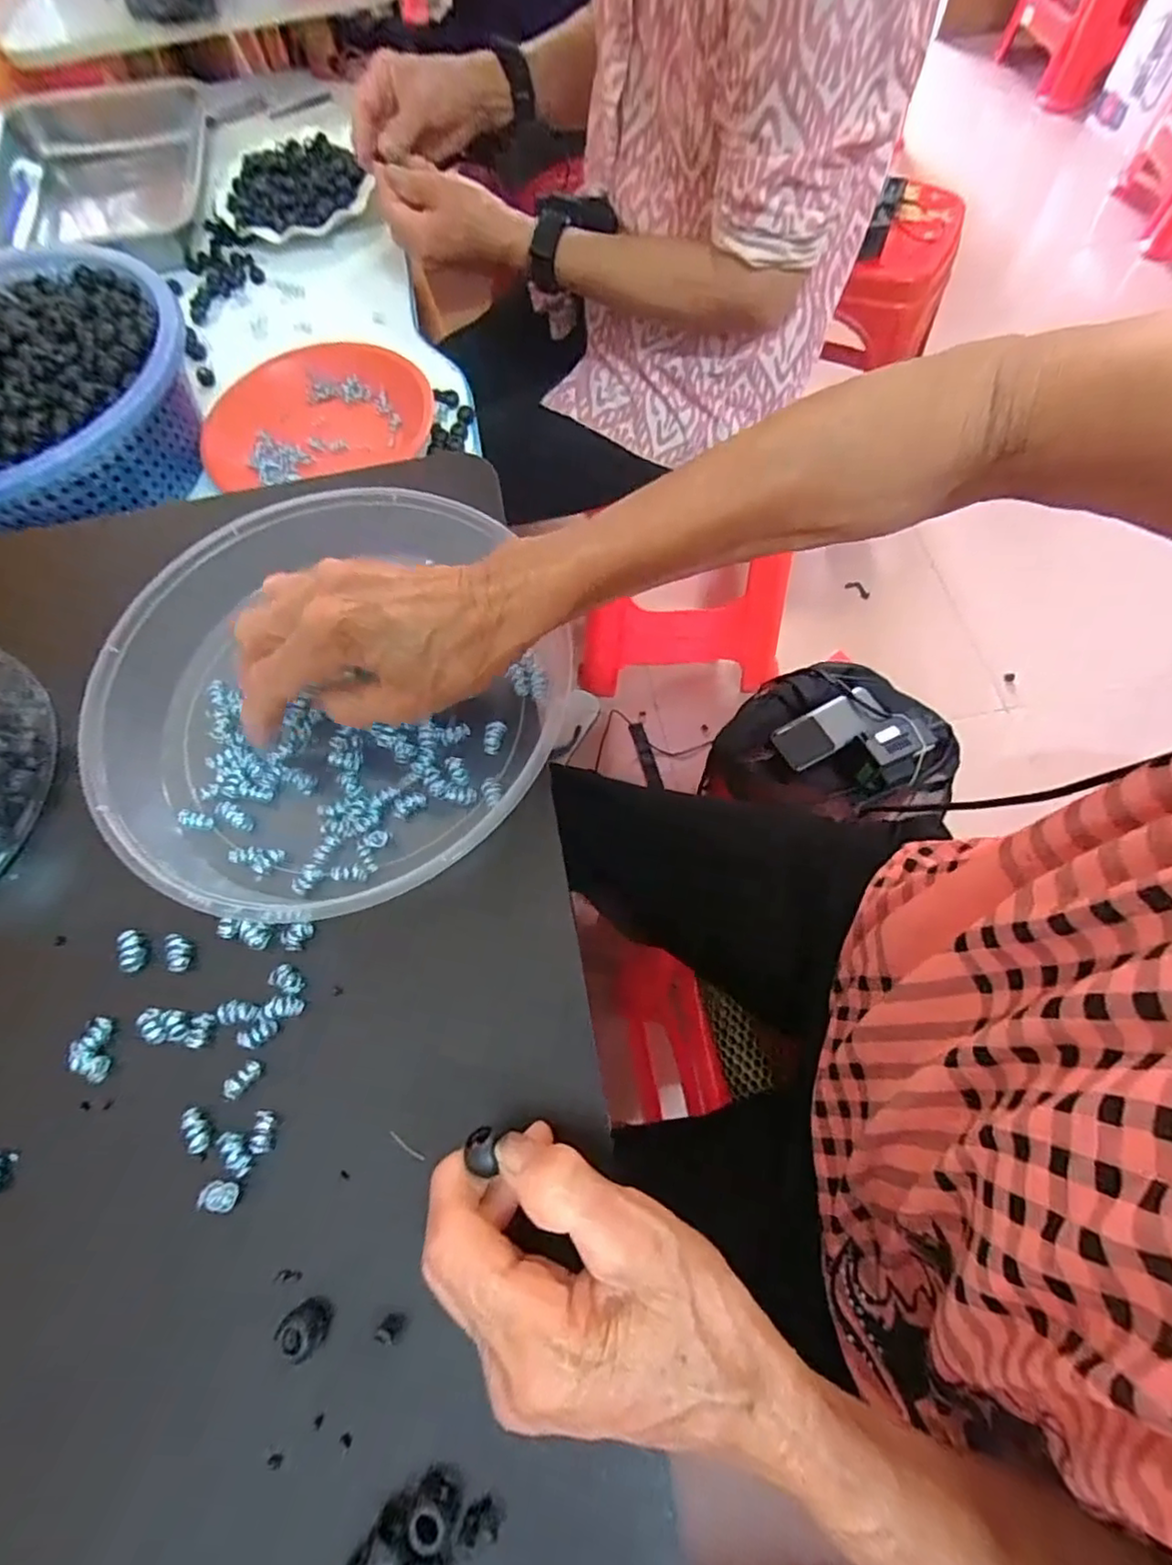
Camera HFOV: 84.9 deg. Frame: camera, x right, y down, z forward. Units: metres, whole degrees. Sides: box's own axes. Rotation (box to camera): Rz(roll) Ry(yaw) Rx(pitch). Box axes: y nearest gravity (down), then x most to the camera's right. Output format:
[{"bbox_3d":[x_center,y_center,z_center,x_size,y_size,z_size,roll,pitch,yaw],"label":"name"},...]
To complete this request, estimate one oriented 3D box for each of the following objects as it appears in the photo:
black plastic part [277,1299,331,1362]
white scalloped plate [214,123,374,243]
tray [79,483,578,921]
[{"bbox_3d":[-0.103,0.200,0.235,0.013,0.016,0.015,-38,70,-12],"label":"black plastic part"},{"bbox_3d":[-0.320,-0.649,0.698,0.161,0.027,0.163,-1,67,2],"label":"white scalloped plate"},{"bbox_3d":[-0.130,-0.047,0.330,0.220,0.041,0.231,-1,67,2],"label":"tray"}]

